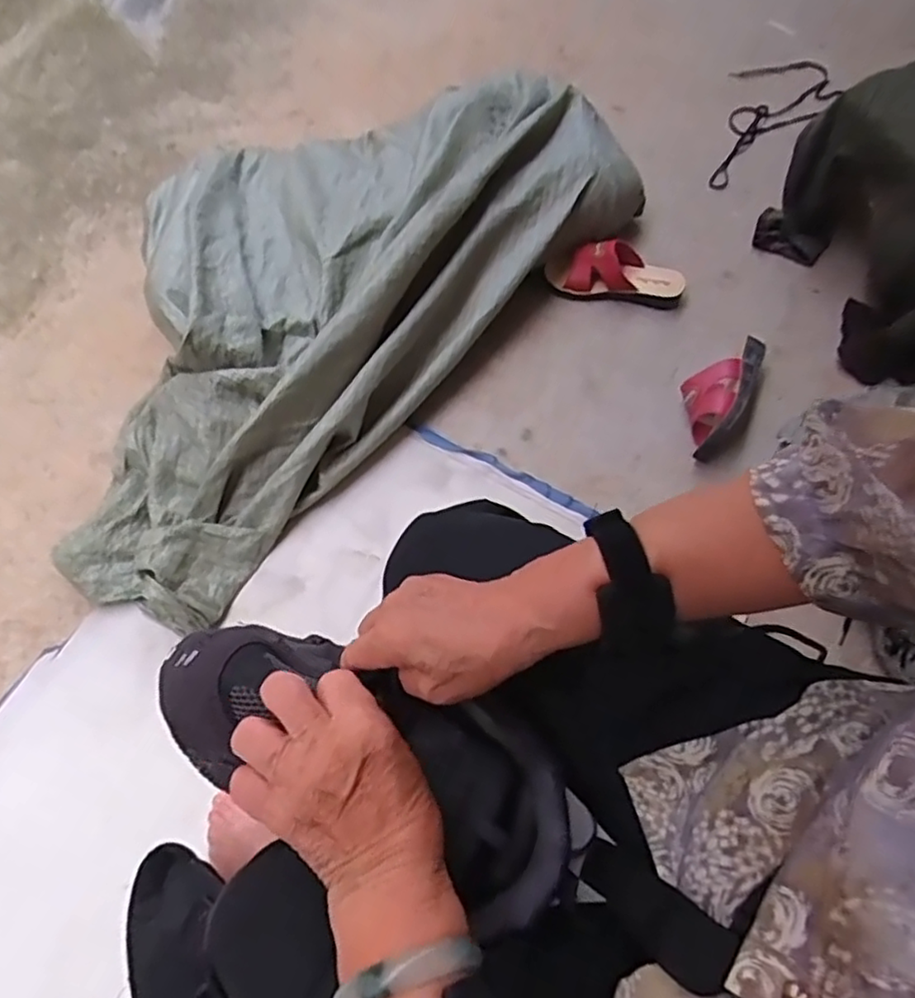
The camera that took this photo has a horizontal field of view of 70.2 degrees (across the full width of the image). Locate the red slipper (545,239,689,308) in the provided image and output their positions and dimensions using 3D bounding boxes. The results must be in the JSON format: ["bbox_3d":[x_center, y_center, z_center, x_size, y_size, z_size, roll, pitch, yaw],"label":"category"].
[{"bbox_3d":[0.271,-0.387,1.118,0.235,0.073,0.088,6,63,6],"label":"red slipper"}]

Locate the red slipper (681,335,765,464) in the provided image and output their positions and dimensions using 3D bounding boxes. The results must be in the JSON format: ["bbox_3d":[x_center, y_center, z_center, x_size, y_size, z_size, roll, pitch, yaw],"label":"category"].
[{"bbox_3d":[0.398,-0.163,1.000,0.097,0.075,0.218,20,66,12],"label":"red slipper"}]

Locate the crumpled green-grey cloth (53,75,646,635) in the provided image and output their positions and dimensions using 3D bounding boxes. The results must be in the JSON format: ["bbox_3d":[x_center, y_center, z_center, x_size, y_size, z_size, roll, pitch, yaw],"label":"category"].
[{"bbox_3d":[-0.213,-0.336,1.031,0.500,0.200,1.087,38,70,19],"label":"crumpled green-grey cloth"}]

